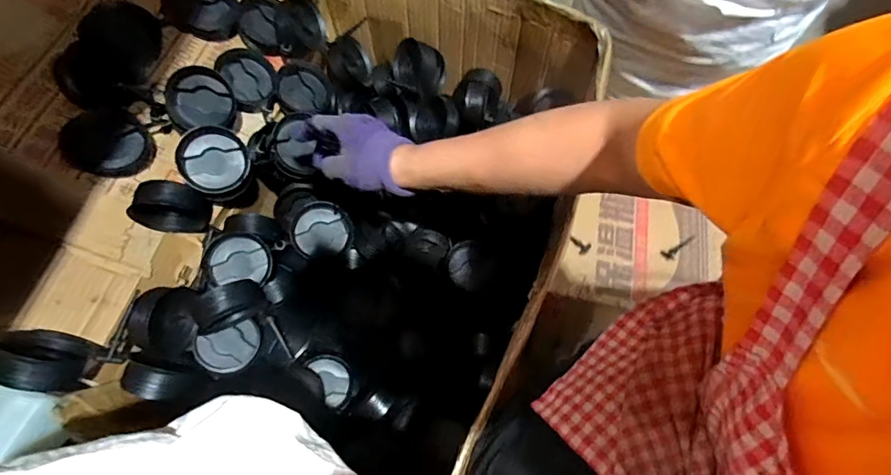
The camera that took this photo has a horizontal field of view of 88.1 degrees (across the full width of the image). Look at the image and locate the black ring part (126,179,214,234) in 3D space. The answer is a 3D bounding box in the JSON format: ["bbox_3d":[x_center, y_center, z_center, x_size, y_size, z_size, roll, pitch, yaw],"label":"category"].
[{"bbox_3d":[-0.312,-0.034,0.520,0.078,0.075,0.032,-2,69,-2],"label":"black ring part"}]

